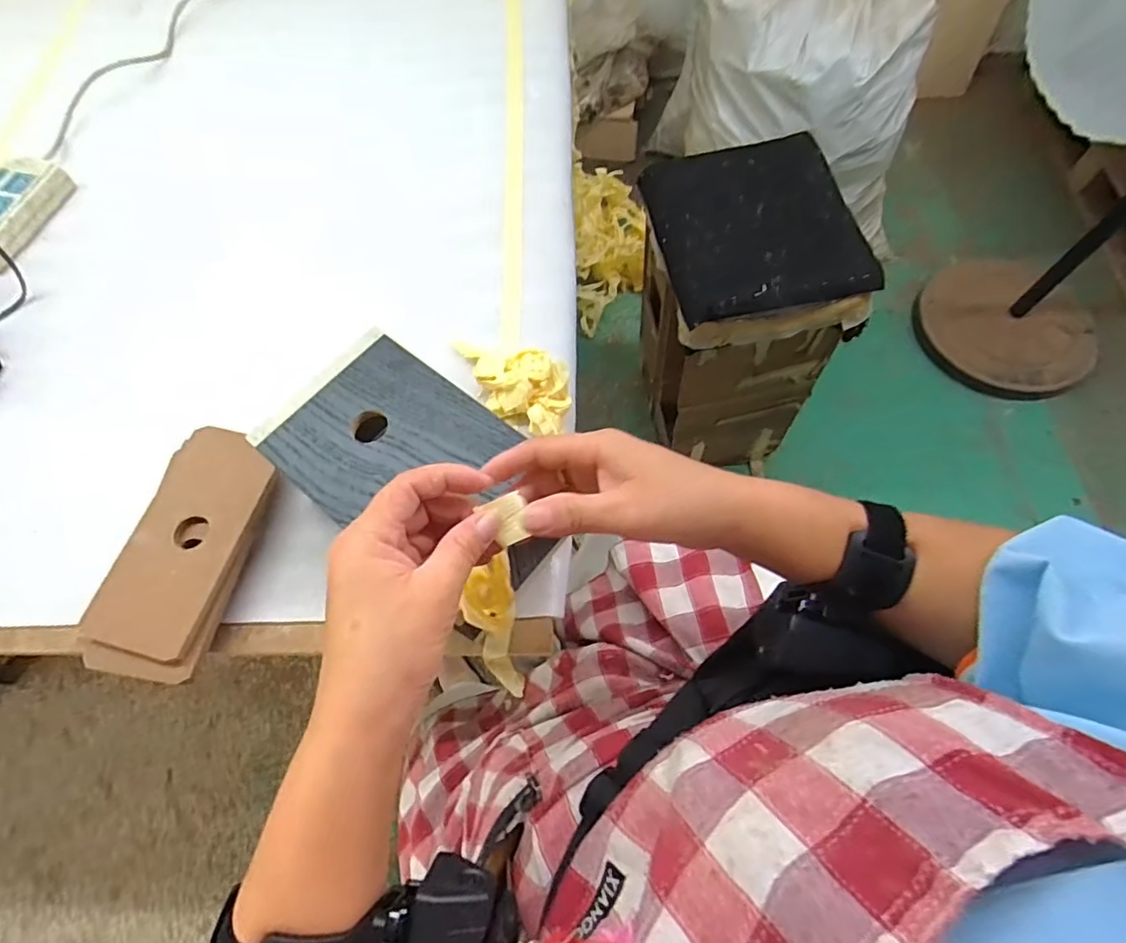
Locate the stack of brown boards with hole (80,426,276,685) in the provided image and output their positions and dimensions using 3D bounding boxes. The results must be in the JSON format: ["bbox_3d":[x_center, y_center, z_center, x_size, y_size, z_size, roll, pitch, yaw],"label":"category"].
[{"bbox_3d":[-0.318,0.062,0.470,0.094,0.025,0.206,8,66,6],"label":"stack of brown boards with hole"}]

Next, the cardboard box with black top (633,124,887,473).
[{"bbox_3d":[0.292,-0.253,1.034,0.283,0.531,0.307,-10,66,-2],"label":"cardboard box with black top"}]

